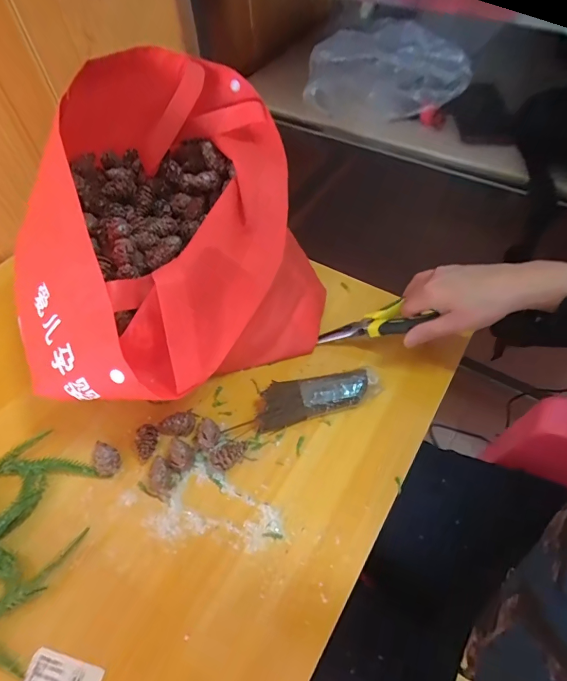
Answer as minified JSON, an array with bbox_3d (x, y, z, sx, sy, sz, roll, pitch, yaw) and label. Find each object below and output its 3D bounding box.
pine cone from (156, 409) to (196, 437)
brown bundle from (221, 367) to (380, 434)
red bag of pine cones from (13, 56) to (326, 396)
[{"bbox_3d":[-0.108,0.083,0.414,0.039,0.020,0.024,-15,55,-8],"label":"pine cone"},{"bbox_3d":[0.027,0.058,0.427,0.151,0.027,0.047,-12,55,-6],"label":"brown bundle"},{"bbox_3d":[-0.112,-0.101,0.438,0.272,0.200,0.359,-15,56,-8],"label":"red bag of pine cones"}]

